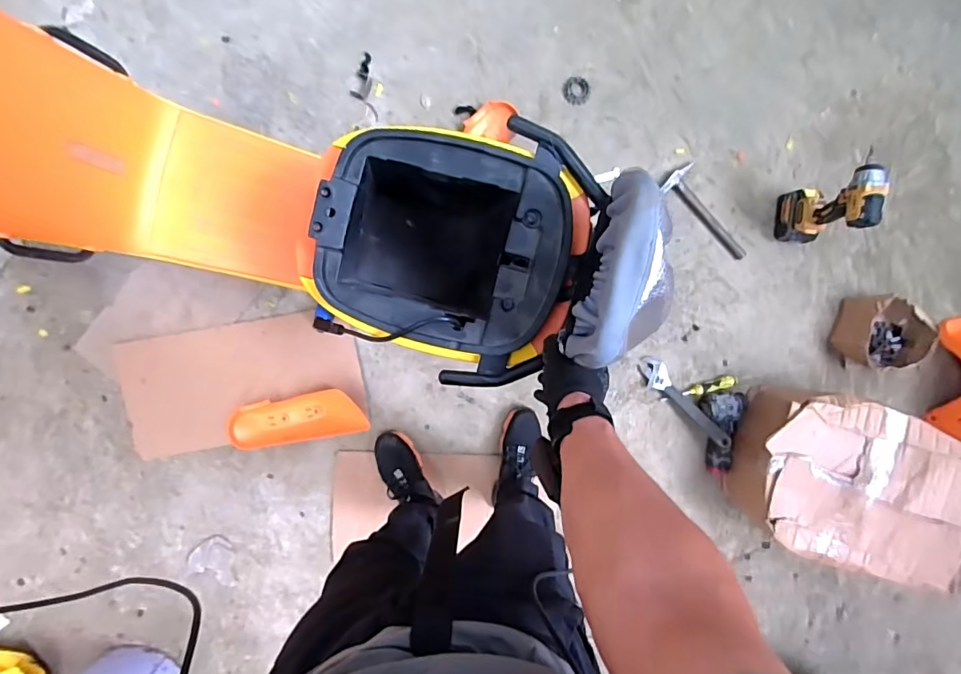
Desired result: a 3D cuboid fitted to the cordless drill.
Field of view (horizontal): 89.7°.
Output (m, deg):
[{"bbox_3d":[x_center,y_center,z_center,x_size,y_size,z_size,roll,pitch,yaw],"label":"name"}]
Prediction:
[{"bbox_3d":[0.796,-0.304,1.124,0.084,0.268,0.152,8,86,-1],"label":"cordless drill"}]

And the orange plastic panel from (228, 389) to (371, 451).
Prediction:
[{"bbox_3d":[-0.445,0.202,1.179,0.324,0.035,0.115,-10,87,-2],"label":"orange plastic panel"}]

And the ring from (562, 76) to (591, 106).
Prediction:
[{"bbox_3d":[0.236,-0.603,1.178,0.064,0.013,0.069,0,86,-1],"label":"ring"}]

